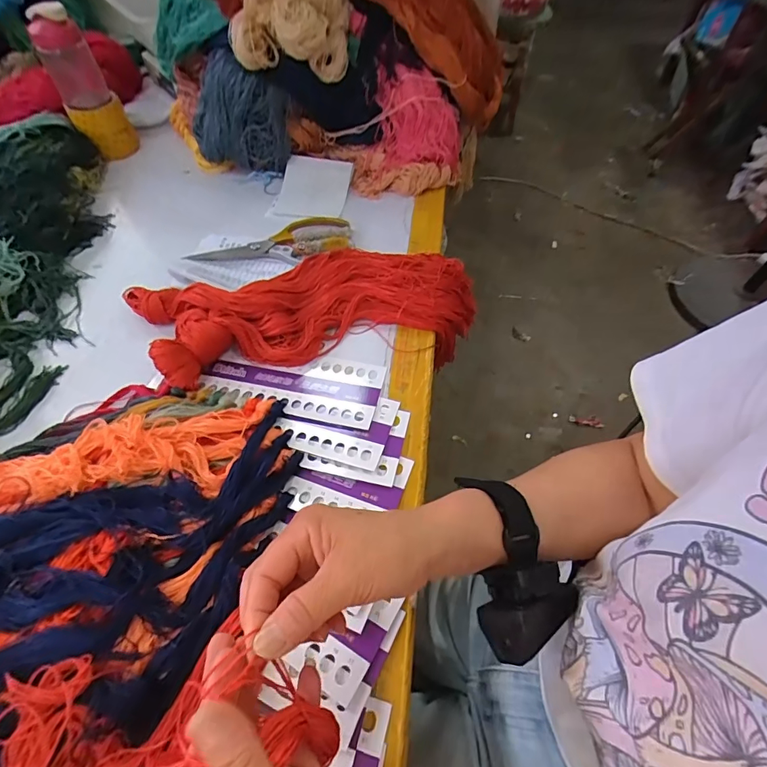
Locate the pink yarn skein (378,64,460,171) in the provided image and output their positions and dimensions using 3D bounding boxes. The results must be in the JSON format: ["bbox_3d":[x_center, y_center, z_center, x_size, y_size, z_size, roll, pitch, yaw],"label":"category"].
[{"bbox_3d":[0.056,-0.422,0.683,0.124,0.102,0.118,-6,55,-3],"label":"pink yarn skein"}]

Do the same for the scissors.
[{"bbox_3d":[-0.151,-0.192,0.593,0.217,0.017,0.072,-13,55,-8],"label":"scissors"}]

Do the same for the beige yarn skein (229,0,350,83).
[{"bbox_3d":[-0.129,-0.495,0.596,0.134,0.137,0.117,10,55,8],"label":"beige yarn skein"}]

